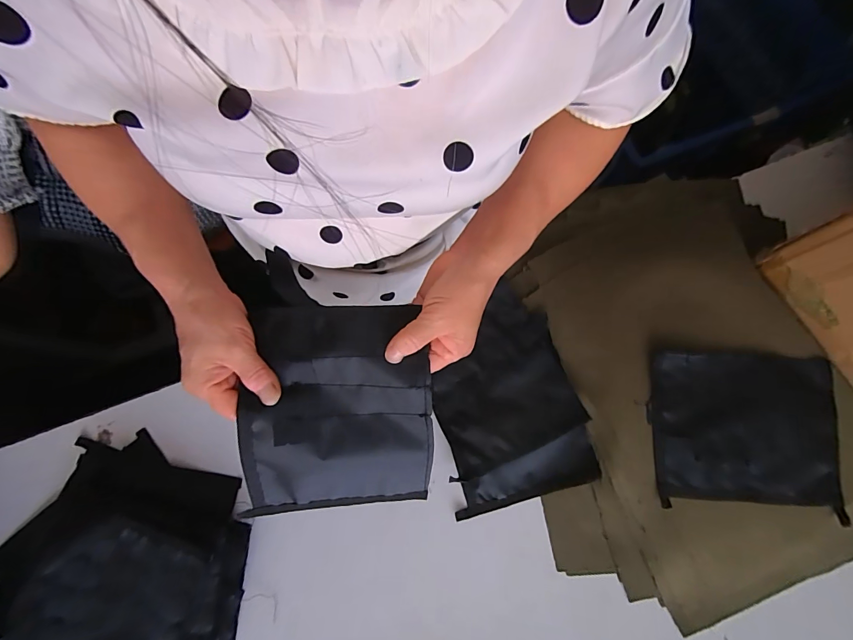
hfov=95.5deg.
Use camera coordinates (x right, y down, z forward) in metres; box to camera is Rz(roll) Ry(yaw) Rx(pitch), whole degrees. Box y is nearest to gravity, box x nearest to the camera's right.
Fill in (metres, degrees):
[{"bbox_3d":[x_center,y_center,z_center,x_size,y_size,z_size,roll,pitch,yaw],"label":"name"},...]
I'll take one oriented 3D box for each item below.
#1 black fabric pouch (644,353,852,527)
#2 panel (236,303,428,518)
[{"bbox_3d":[0.352,0.118,0.427,0.201,0.012,0.159,4,80,1],"label":"black fabric pouch"},{"bbox_3d":[-0.074,0.080,0.333,0.153,0.041,0.185,1,97,-4],"label":"panel"}]

